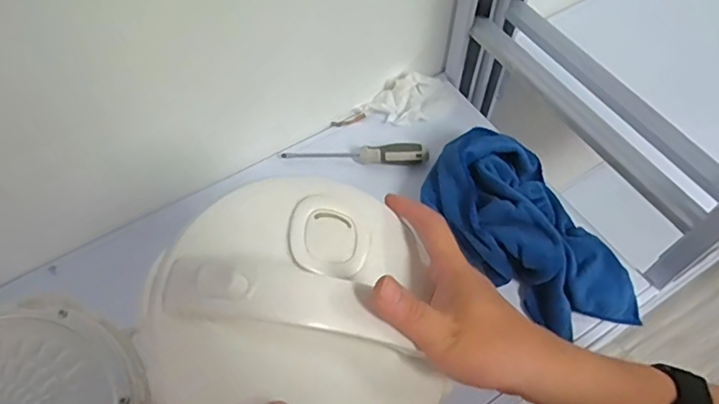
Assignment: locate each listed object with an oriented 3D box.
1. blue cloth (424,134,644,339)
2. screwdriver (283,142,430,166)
[{"bbox_3d":[0.183,0.033,0.606,0.160,0.068,0.262,-28,63,-15],"label":"blue cloth"},{"bbox_3d":[-0.006,-0.063,0.697,0.183,0.025,0.022,3,59,2],"label":"screwdriver"}]

